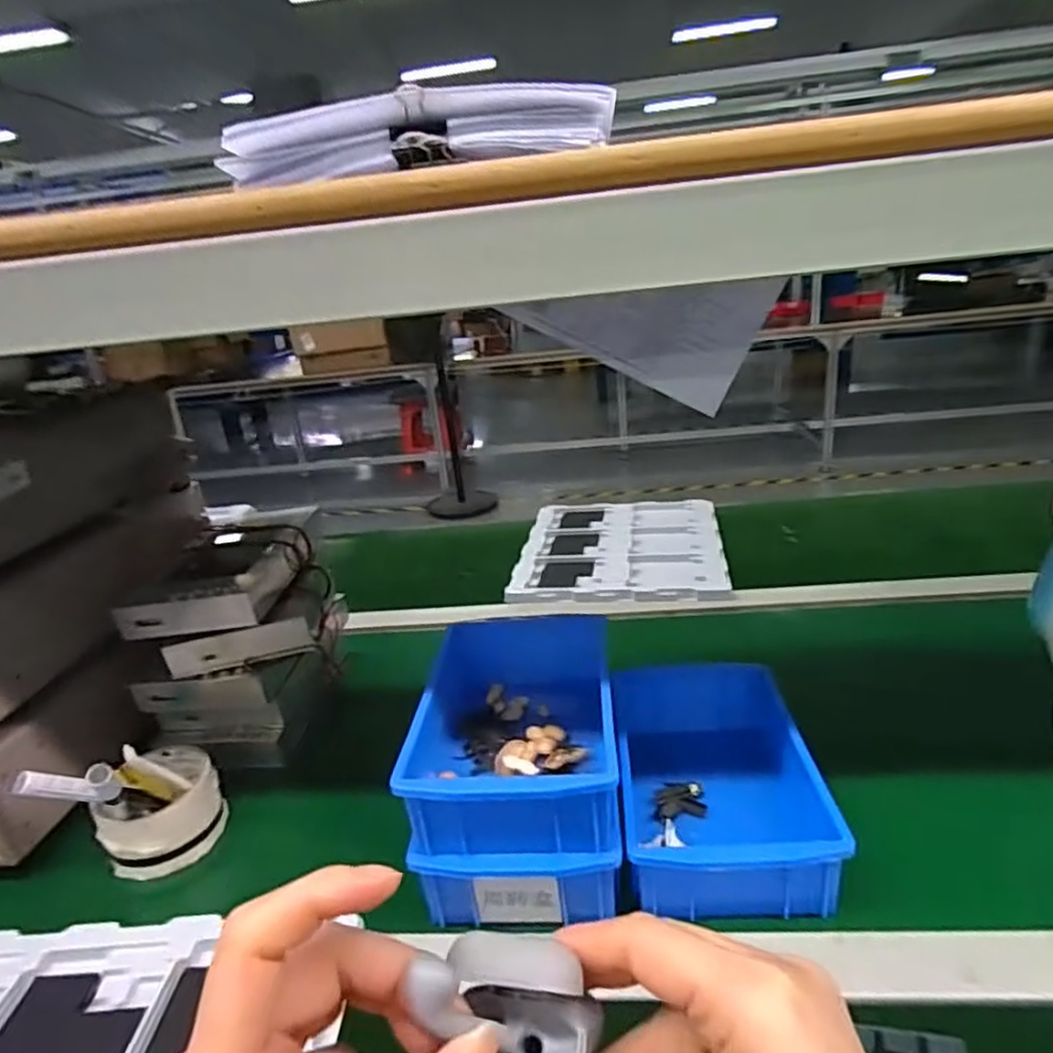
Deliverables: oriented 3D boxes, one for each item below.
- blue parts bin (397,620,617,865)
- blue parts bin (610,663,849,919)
[{"bbox_3d":[-0.004,0.139,0.495,0.129,0.061,0.210,-4,22,6],"label":"blue parts bin"},{"bbox_3d":[0.136,0.180,0.509,0.129,0.066,0.217,-4,21,5],"label":"blue parts bin"}]

